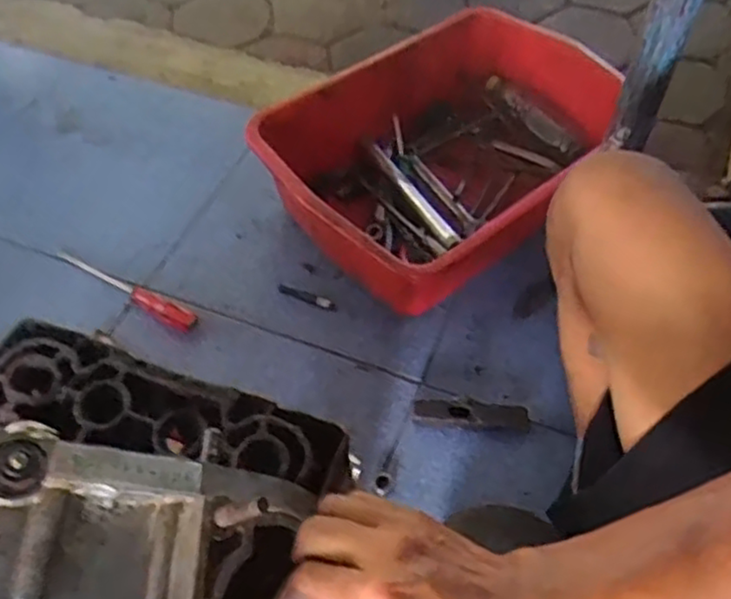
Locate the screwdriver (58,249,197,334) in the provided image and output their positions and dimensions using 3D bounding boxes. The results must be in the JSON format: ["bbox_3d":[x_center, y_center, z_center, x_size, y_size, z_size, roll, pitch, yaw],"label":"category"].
[{"bbox_3d":[-0.318,-0.019,0.936,0.247,0.028,0.031,29,59,20],"label":"screwdriver"}]

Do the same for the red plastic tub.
[{"bbox_3d":[0.129,-0.206,0.990,0.494,0.169,0.340,-36,61,-24],"label":"red plastic tub"}]

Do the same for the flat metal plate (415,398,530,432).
[{"bbox_3d":[0.125,0.134,0.821,0.136,0.022,0.034,5,53,4],"label":"flat metal plate"}]

